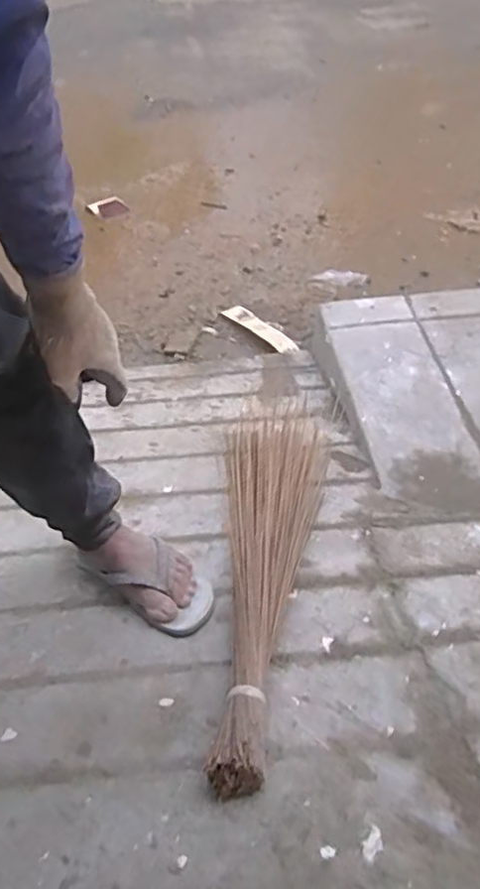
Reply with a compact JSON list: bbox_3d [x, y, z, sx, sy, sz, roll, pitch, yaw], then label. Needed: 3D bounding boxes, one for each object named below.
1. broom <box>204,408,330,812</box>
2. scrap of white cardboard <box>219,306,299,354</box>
[{"bbox_3d":[0.041,0.117,0.915,0.170,0.076,0.809,3,29,6],"label":"broom"},{"bbox_3d":[0.052,-0.314,1.673,0.070,0.014,0.296,-27,49,-23],"label":"scrap of white cardboard"}]

